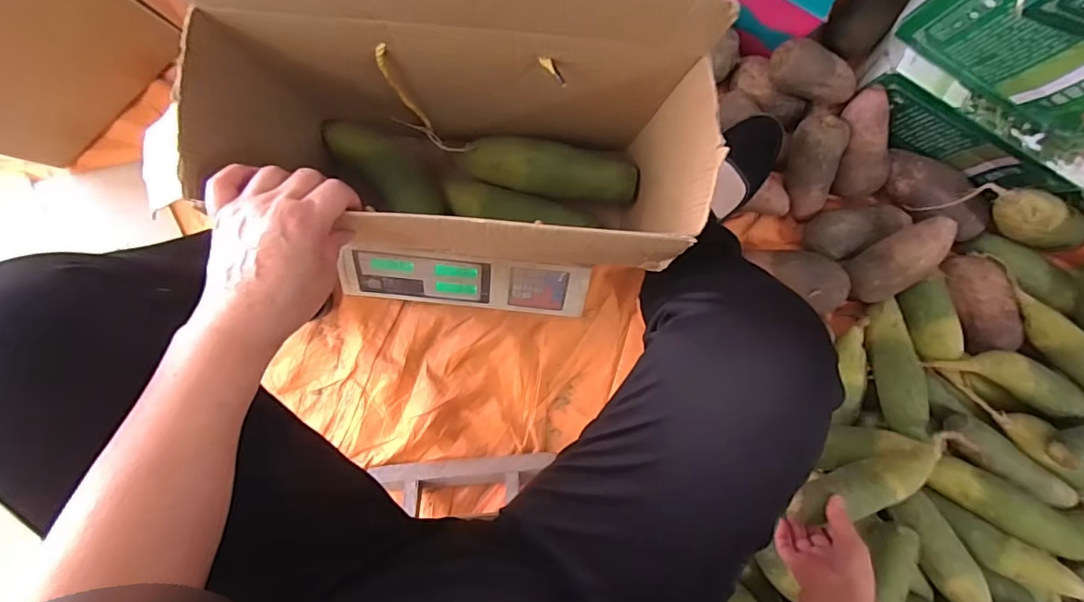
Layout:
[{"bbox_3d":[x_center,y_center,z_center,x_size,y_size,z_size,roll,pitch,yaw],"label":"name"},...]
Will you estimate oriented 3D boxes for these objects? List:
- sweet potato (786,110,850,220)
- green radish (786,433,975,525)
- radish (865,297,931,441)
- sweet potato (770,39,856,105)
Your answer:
[{"bbox_3d":[0.370,-0.184,0.675,0.066,0.065,0.138,-8,125,-2],"label":"sweet potato"},{"bbox_3d":[0.410,0.215,0.596,0.248,0.052,0.055,-15,61,-13],"label":"green radish"},{"bbox_3d":[0.483,0.088,0.669,0.056,0.045,0.185,0,71,-2],"label":"radish"},{"bbox_3d":[0.352,-0.291,0.633,0.119,0.043,0.052,24,90,-2],"label":"sweet potato"}]

